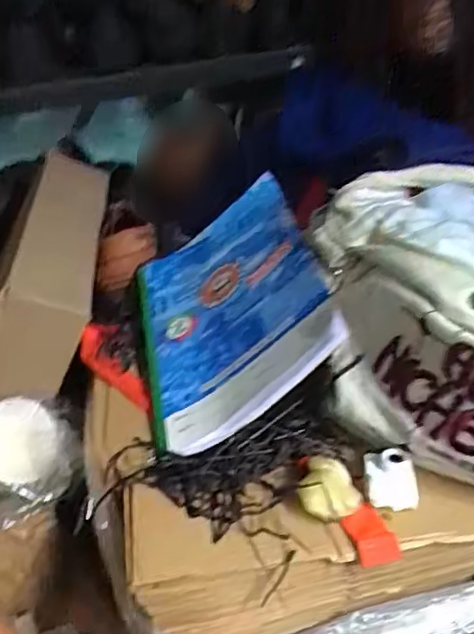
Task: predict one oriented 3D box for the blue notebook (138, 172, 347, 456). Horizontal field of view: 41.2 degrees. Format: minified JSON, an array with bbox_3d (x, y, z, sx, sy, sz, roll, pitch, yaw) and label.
[{"bbox_3d":[-0.010,-0.013,0.528,0.164,0.018,0.248,-35,36,14],"label":"blue notebook"}]

